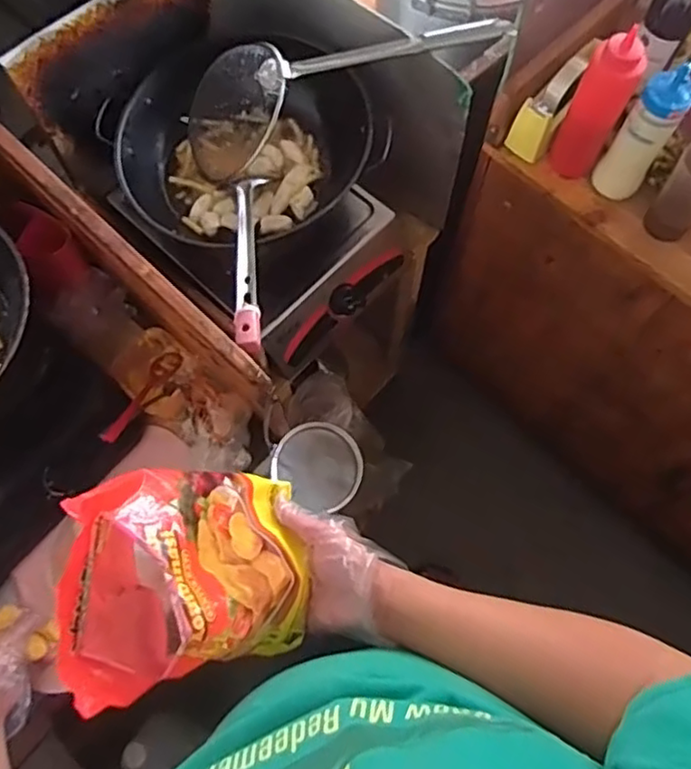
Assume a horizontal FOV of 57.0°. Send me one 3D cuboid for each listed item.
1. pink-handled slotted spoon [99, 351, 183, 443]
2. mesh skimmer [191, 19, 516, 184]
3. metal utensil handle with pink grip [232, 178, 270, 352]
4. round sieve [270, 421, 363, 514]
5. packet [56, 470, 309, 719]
[{"bbox_3d":[-0.270,0.012,0.846,0.031,0.025,0.187,14,34,6],"label":"pink-handled slotted spoon"},{"bbox_3d":[-0.018,-0.385,0.804,0.430,0.109,0.112,-13,70,18],"label":"mesh skimmer"},{"bbox_3d":[-0.112,-0.154,0.754,0.034,0.023,0.297,-6,51,-1],"label":"metal utensil handle with pink grip"},{"bbox_3d":[-0.033,0.101,0.813,0.108,0.029,0.101,0,71,1],"label":"round sieve"},{"bbox_3d":[-0.123,0.154,0.516,0.093,0.213,0.144,-42,61,26],"label":"packet"}]

